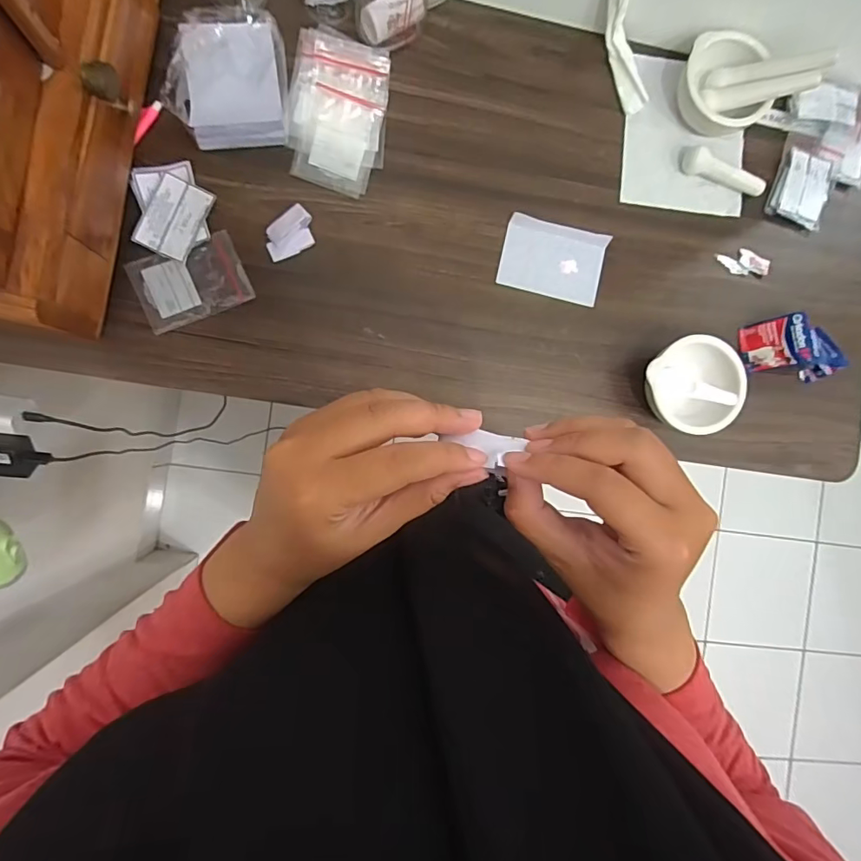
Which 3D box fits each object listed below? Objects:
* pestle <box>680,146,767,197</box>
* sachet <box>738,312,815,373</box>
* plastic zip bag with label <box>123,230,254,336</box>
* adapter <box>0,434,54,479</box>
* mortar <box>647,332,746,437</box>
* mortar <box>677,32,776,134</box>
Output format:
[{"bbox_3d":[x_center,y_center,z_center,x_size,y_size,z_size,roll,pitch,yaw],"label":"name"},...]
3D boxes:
[{"bbox_3d":[0.323,-0.282,0.544,0.094,0.021,0.021,13,88,-6],"label":"pestle"},{"bbox_3d":[0.371,-0.094,0.539,0.009,0.062,0.057,16,69,-43],"label":"sachet"},{"bbox_3d":[-0.233,-0.145,0.485,0.101,0.008,0.068,-24,92,-6],"label":"plastic zip bag with label"},{"bbox_3d":[-0.448,0.026,0.524,0.066,0.039,0.042,9,89,-6],"label":"adapter"},{"bbox_3d":[0.268,-0.046,0.524,0.096,0.046,0.094,0,90,-7],"label":"mortar"},{"bbox_3d":[0.310,-0.366,0.532,0.081,0.048,0.085,-3,90,-7],"label":"mortar"}]

